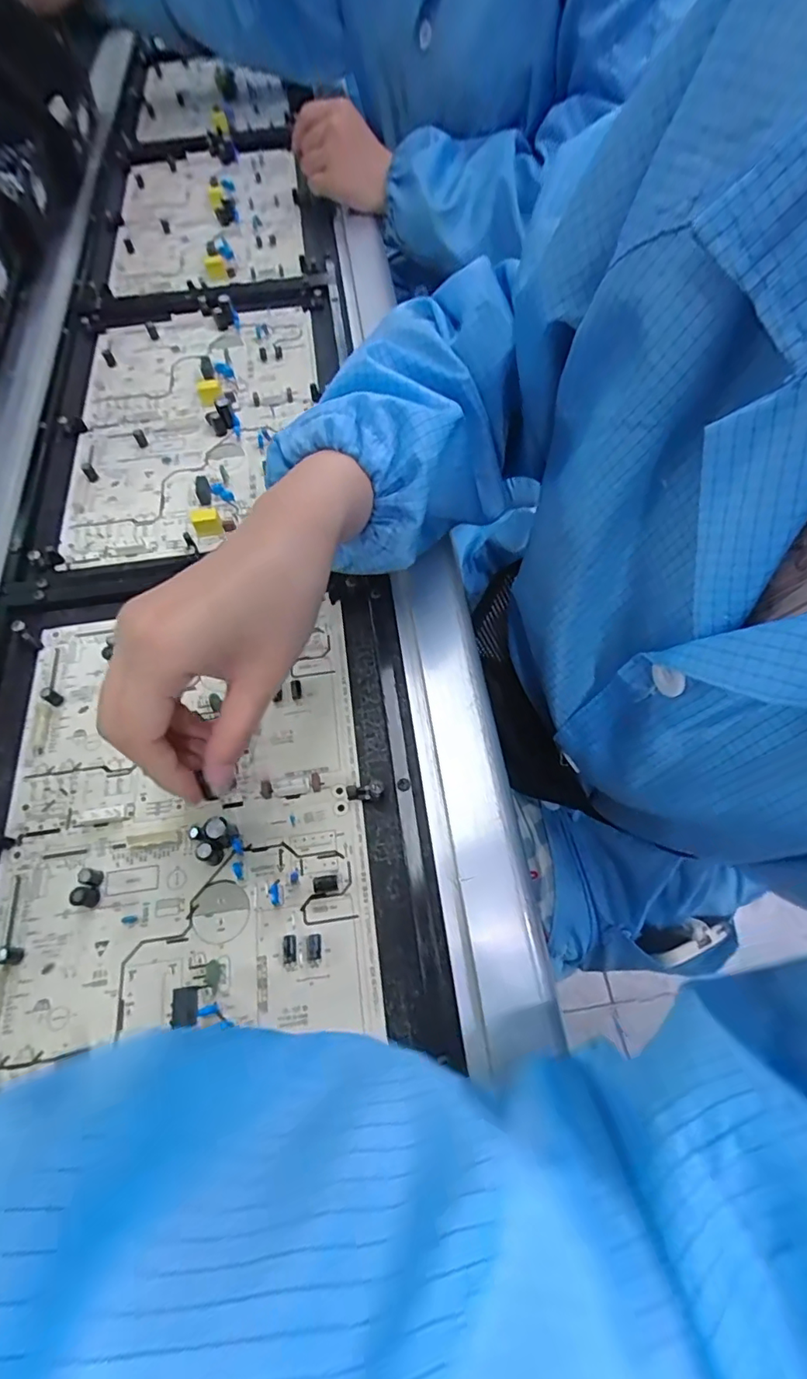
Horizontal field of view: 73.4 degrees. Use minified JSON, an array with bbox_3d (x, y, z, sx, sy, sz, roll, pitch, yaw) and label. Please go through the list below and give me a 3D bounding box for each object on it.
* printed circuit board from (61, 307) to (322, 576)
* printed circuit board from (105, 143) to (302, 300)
[{"bbox_3d":[-0.176,-0.227,0.454,0.195,0.019,0.289,-6,65,-3],"label":"printed circuit board"},{"bbox_3d":[-0.222,-0.534,0.613,0.209,0.024,0.307,-10,65,-5],"label":"printed circuit board"}]

